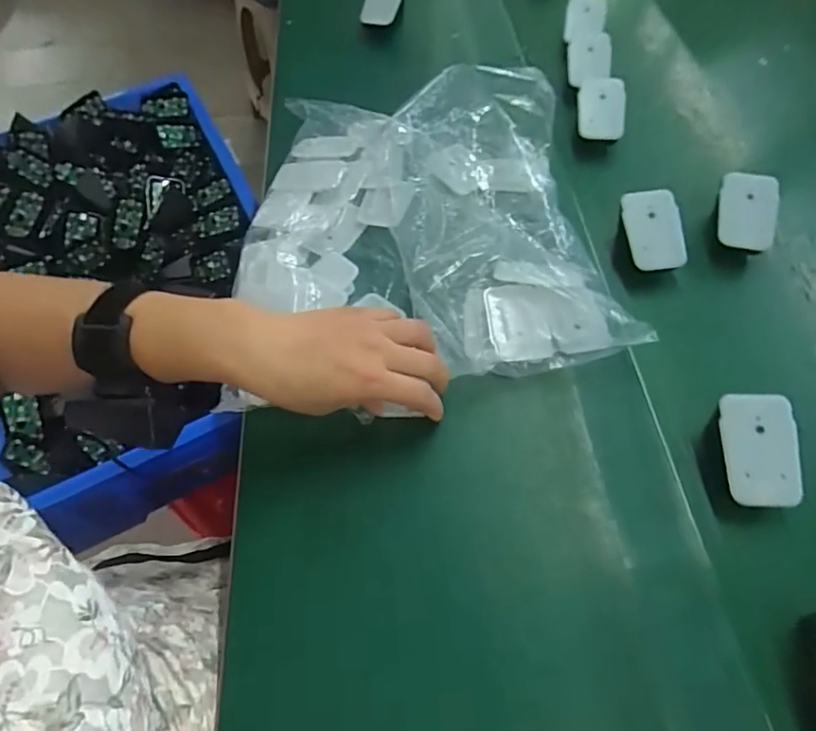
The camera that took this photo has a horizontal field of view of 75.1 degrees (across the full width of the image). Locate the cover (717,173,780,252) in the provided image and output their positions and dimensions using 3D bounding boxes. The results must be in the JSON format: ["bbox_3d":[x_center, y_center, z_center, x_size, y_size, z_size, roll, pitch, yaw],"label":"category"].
[{"bbox_3d":[0.280,-0.127,0.437,0.047,0.006,0.062,9,87,3],"label":"cover"}]

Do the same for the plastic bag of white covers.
[{"bbox_3d":[0.004,-0.128,0.447,0.277,0.068,0.307,-8,62,-3],"label":"plastic bag of white covers"}]

